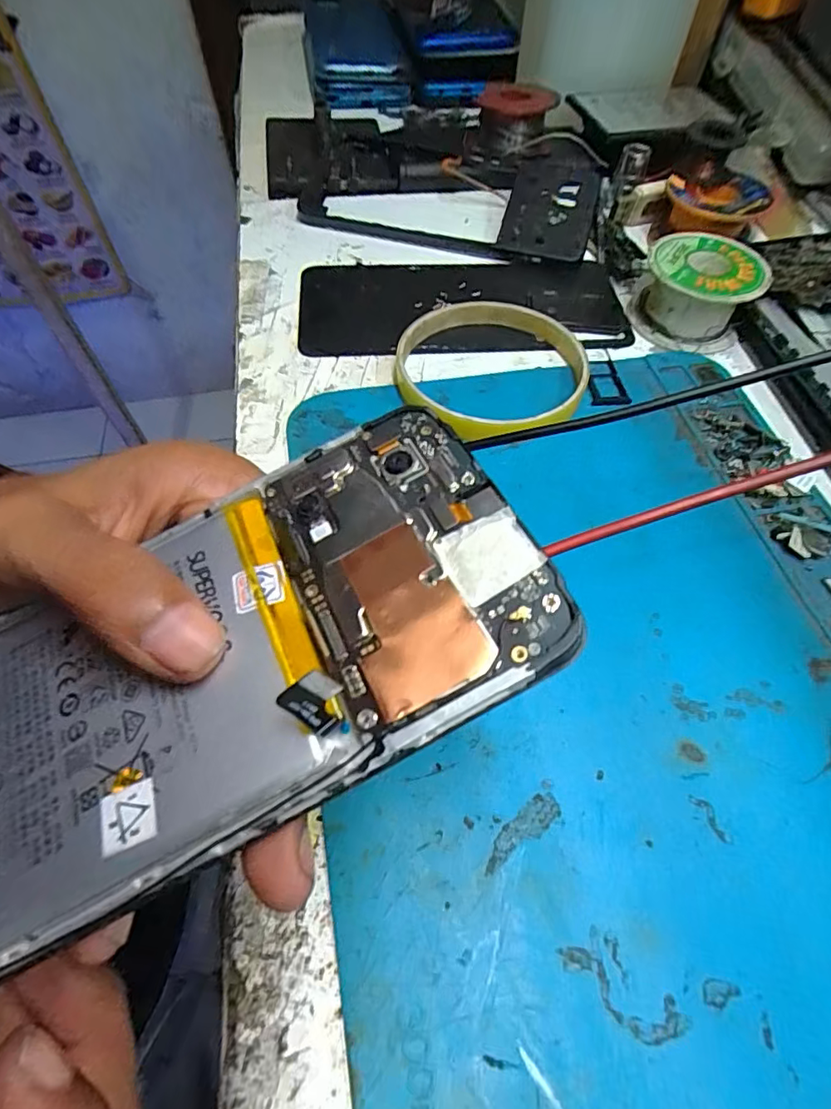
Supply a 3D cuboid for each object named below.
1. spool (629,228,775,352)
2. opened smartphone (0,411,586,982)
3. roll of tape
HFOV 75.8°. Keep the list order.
[{"bbox_3d":[0.130,-0.122,0.249,0.049,0.029,0.049,25,61,15],"label":"spool"},{"bbox_3d":[-0.048,0.022,0.103,0.146,0.013,0.069,-29,62,-3],"label":"opened smartphone"},{"bbox_3d":[0.034,-0.086,0.236,0.075,0.011,0.072,0,58,0],"label":"roll of tape"}]

